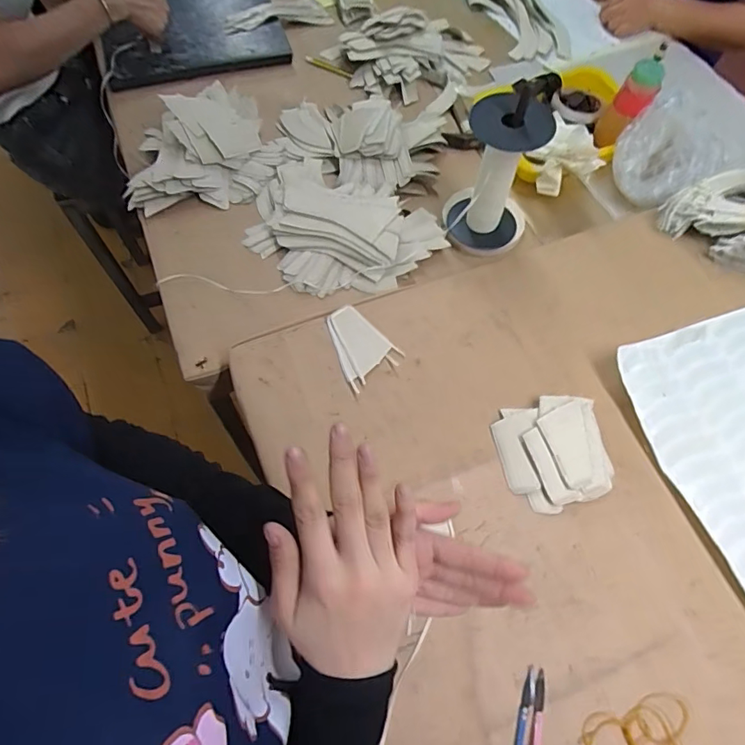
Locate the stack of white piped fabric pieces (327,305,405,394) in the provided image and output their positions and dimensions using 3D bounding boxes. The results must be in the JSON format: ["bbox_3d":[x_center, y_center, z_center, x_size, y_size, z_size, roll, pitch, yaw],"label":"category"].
[{"bbox_3d":[-0.018,-0.036,0.592,0.068,0.010,0.097,-31,69,-14],"label":"stack of white piped fabric pieces"}]

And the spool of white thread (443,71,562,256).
[{"bbox_3d":[0.158,-0.253,0.610,0.110,0.221,0.088,18,66,7],"label":"spool of white thread"}]

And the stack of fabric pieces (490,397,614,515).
[{"bbox_3d":[0.197,0.085,0.532,0.111,0.024,0.113,-11,66,-6],"label":"stack of fabric pieces"}]

